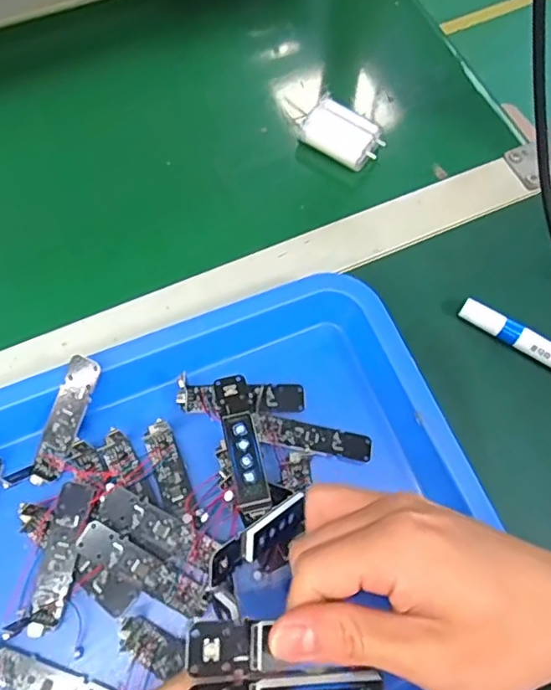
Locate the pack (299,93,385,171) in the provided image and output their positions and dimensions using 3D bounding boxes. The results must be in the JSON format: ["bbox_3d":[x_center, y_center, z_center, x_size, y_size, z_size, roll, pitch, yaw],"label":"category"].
[{"bbox_3d":[0.053,-0.164,0.446,0.059,0.016,0.038,33,70,11],"label":"pack"}]

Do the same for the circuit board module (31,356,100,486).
[{"bbox_3d":[-0.125,0.045,0.341,0.020,0.008,0.078,23,96,7],"label":"circuit board module"}]

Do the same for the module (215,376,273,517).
[{"bbox_3d":[-0.018,0.053,0.320,0.018,0.010,0.079,-12,69,-7],"label":"module"}]

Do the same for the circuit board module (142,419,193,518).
[{"bbox_3d":[-0.065,0.074,0.349,0.019,0.004,0.059,-21,70,-10],"label":"circuit board module"}]

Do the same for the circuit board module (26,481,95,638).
[{"bbox_3d":[-0.121,0.119,0.324,0.019,0.013,0.079,9,68,1],"label":"circuit board module"}]

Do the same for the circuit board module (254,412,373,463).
[{"bbox_3d":[0.023,0.057,0.358,0.073,0.007,0.019,12,57,1],"label":"circuit board module"}]

